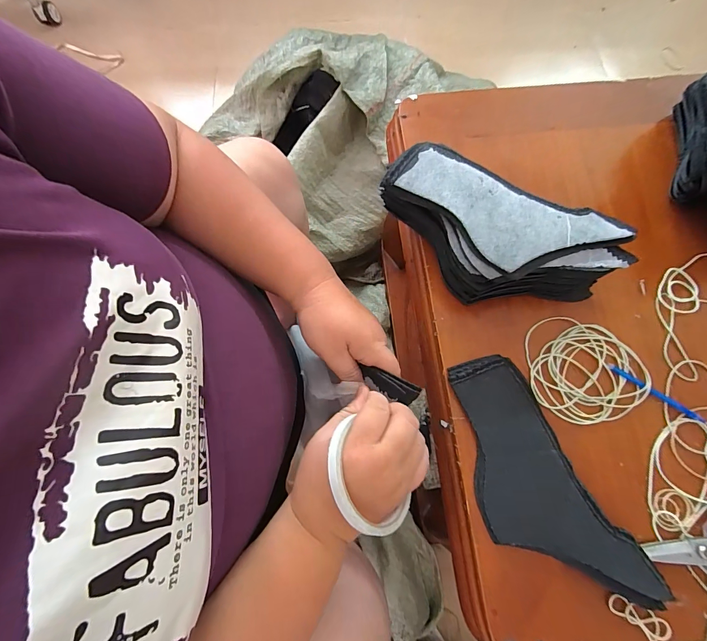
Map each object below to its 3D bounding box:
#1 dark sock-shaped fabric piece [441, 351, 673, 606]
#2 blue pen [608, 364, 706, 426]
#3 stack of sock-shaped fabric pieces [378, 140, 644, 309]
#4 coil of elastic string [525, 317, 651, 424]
[{"bbox_3d":[0.161,0.146,0.319,0.099,0.021,0.230,-26,73,-8],"label":"dark sock-shaped fabric piece"},{"bbox_3d":[0.306,0.075,0.346,0.105,0.007,0.008,32,75,10],"label":"blue pen"},{"bbox_3d":[0.141,-0.082,0.360,0.237,0.077,0.108,25,73,8],"label":"stack of sock-shaped fabric pieces"},{"bbox_3d":[0.239,0.050,0.357,0.115,0.006,0.104,0,72,0],"label":"coil of elastic string"}]

